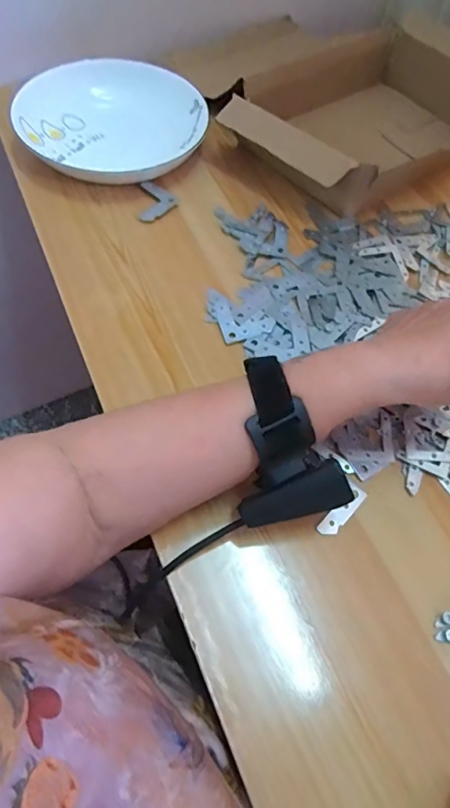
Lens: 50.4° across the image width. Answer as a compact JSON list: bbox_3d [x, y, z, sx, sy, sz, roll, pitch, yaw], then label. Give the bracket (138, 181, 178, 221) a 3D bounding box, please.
[{"bbox_3d":[-0.067,-0.207,0.488,0.035,0.004,0.058,2,59,-3],"label":"bracket"}]

